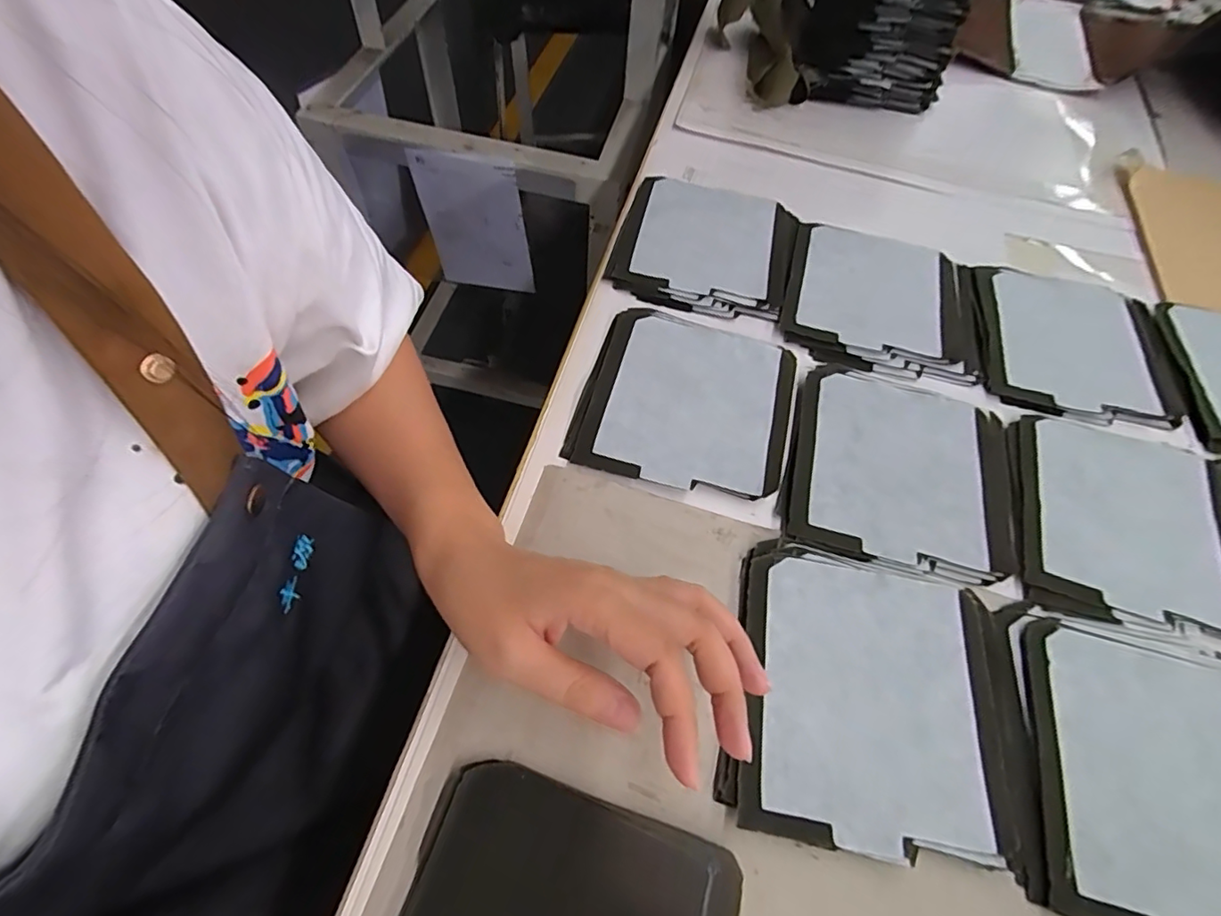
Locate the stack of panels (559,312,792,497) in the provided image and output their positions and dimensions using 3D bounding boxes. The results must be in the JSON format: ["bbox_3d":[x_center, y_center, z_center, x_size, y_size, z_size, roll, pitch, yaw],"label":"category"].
[{"bbox_3d":[0.052,-0.040,0.378,0.134,0.008,0.136,16,59,6],"label":"stack of panels"}]

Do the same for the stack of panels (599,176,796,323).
[{"bbox_3d":[0.077,-0.173,0.455,0.136,0.015,0.141,15,59,5],"label":"stack of panels"}]

